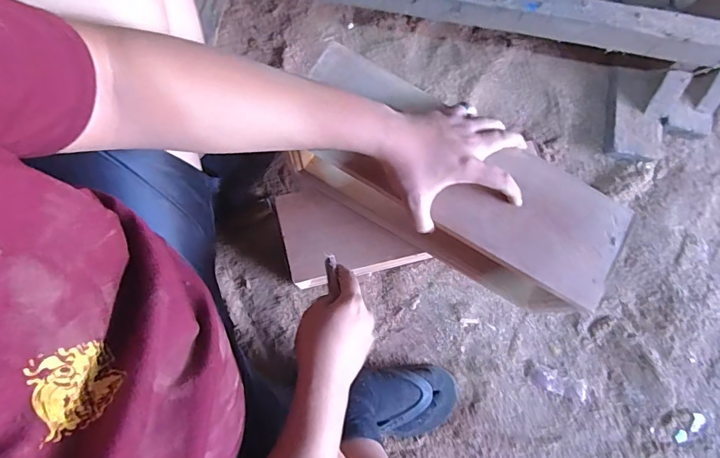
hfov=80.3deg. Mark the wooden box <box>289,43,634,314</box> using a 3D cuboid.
[{"bbox_3d":[0.105,-0.046,0.529,0.378,0.150,0.124,30,81,6],"label":"wooden box"}]

